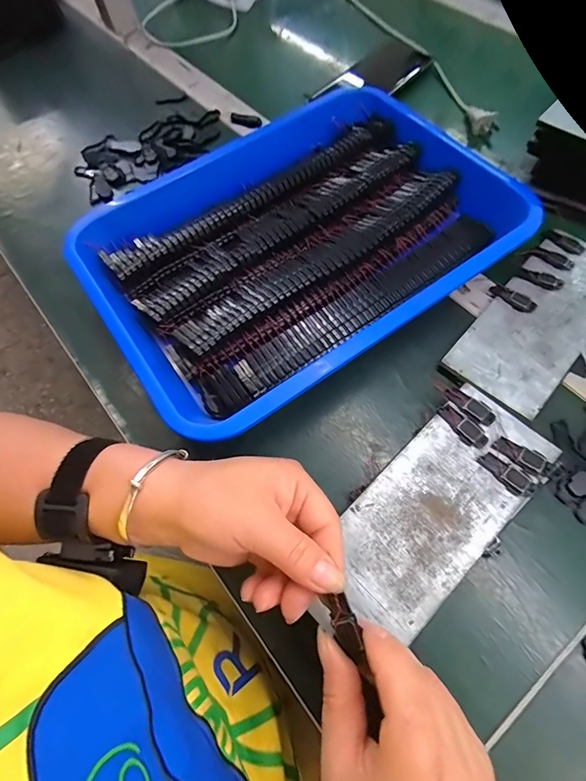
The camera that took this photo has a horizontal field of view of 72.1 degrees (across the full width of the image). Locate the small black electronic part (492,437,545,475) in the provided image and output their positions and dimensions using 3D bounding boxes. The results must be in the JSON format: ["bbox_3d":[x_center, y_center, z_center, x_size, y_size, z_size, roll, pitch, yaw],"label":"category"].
[{"bbox_3d":[0.158,0.044,0.279,0.033,0.004,0.015,33,72,18],"label":"small black electronic part"}]

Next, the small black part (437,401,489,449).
[{"bbox_3d":[0.123,0.026,0.293,0.015,0.004,0.039,-36,68,-12],"label":"small black part"}]

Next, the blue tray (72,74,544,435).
[{"bbox_3d":[0.010,-0.142,0.371,0.378,0.043,0.270,-35,68,-11],"label":"blue tray"}]

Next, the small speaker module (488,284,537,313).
[{"bbox_3d":[0.190,-0.080,0.348,0.039,0.004,0.015,38,74,19],"label":"small speaker module"}]

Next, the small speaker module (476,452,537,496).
[{"bbox_3d":[0.147,0.057,0.276,0.015,0.004,0.036,-39,62,-12],"label":"small speaker module"}]

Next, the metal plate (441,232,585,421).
[{"bbox_3d":[0.216,-0.066,0.344,0.079,0.010,0.192,39,74,19],"label":"metal plate"}]

